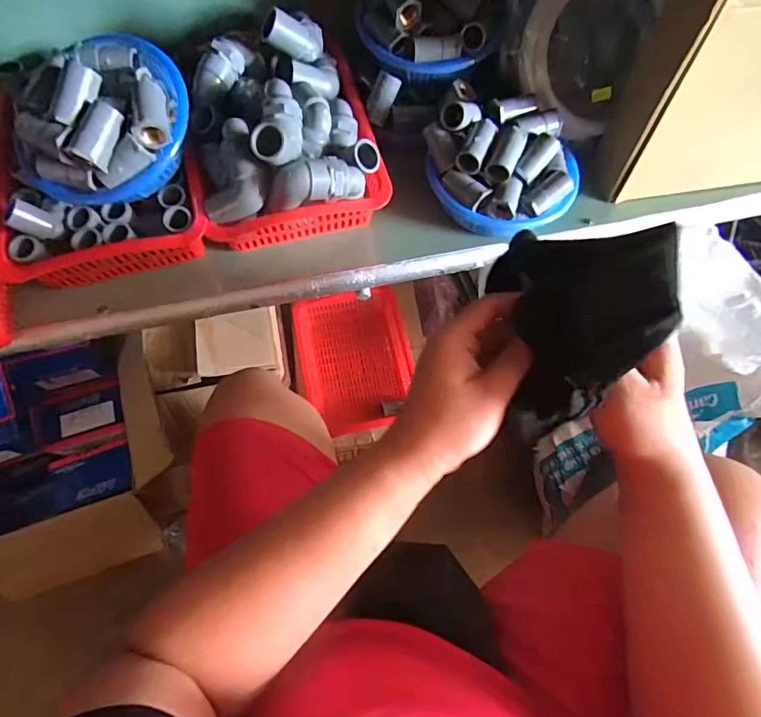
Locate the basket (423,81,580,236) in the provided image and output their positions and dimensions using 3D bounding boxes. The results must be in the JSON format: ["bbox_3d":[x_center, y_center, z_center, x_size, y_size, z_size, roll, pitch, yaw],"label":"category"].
[{"bbox_3d":[0.135,-0.221,0.512,0.168,0.067,0.144,30,72,10],"label":"basket"}]

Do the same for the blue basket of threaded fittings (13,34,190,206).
[{"bbox_3d":[-0.257,-0.223,0.437,0.131,0.095,0.165,38,74,13],"label":"blue basket of threaded fittings"}]

